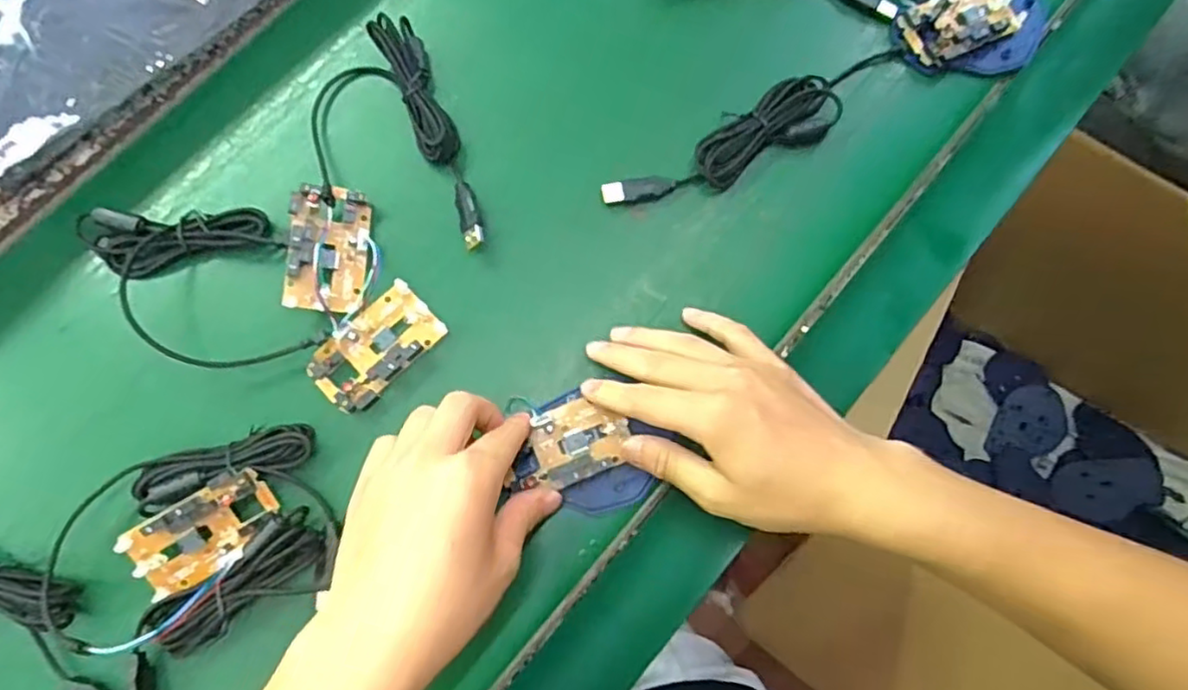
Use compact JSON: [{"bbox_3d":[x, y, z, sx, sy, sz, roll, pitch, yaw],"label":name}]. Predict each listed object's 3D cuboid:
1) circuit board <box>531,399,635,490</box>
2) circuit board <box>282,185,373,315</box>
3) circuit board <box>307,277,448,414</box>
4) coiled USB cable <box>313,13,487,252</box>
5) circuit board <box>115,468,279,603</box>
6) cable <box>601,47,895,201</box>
[{"bbox_3d":[-0.008,0.055,0.384,0.055,0.009,0.044,-23,78,-6],"label":"circuit board"},{"bbox_3d":[-0.158,-0.058,0.394,0.045,0.011,0.074,5,81,-32],"label":"circuit board"},{"bbox_3d":[-0.129,0.002,0.392,0.043,0.012,0.076,43,80,8],"label":"circuit board"},{"bbox_3d":[-0.130,-0.125,0.414,0.087,0.023,0.159,-20,78,-6],"label":"coiled USB cable"},{"bbox_3d":[-0.215,0.104,0.362,0.076,0.012,0.043,-33,105,-7],"label":"circuit board"},{"bbox_3d":[0.111,-0.140,0.430,0.223,0.017,0.042,-27,79,-7],"label":"cable"}]

